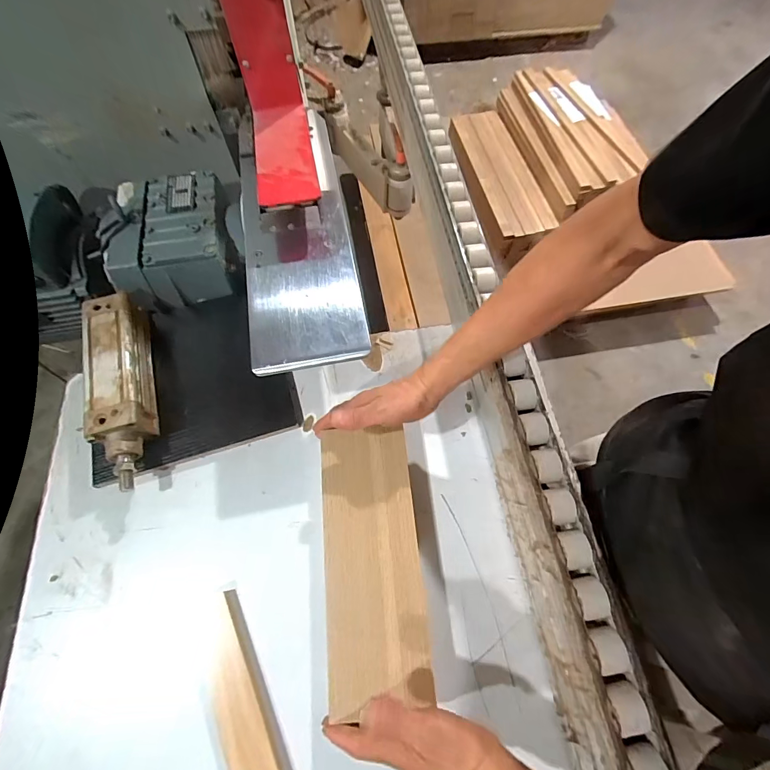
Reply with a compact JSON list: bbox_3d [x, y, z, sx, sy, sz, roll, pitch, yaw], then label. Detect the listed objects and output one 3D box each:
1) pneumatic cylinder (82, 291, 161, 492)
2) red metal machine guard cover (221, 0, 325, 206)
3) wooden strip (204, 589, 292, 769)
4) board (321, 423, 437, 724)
[{"bbox_3d":[-0.353,0.004,0.543,0.069,0.081,0.278,-17,66,-8],"label":"pneumatic cylinder"},{"bbox_3d":[-0.152,-0.413,0.506,0.087,0.222,0.351,-12,65,-6],"label":"red metal machine guard cover"},{"bbox_3d":[-0.138,0.372,0.405,0.058,0.028,0.283,-25,67,-12],"label":"wooden strip"},{"bbox_3d":[-0.015,0.187,0.451,0.106,0.008,0.278,-4,65,-2],"label":"board"}]

